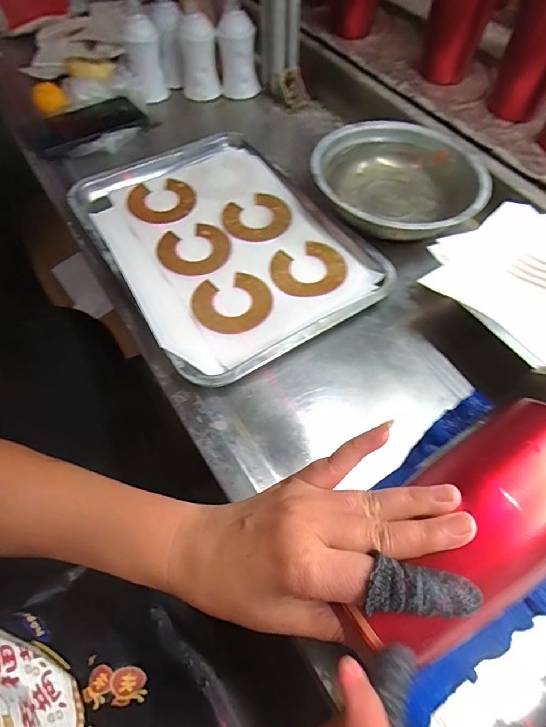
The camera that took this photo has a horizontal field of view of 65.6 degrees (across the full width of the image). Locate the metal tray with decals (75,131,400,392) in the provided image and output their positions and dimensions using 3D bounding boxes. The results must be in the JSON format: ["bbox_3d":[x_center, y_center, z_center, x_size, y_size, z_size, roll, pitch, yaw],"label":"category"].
[{"bbox_3d":[-0.057,-0.146,0.484,0.249,0.025,0.342,-30,64,-15],"label":"metal tray with decals"}]

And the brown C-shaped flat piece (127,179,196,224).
[{"bbox_3d":[-0.145,-0.211,0.547,0.072,0.011,0.088,-42,66,-11],"label":"brown C-shaped flat piece"}]

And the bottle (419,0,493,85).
[{"bbox_3d":[0.264,-0.505,0.582,0.070,0.188,0.063,16,62,10],"label":"bottle"}]

